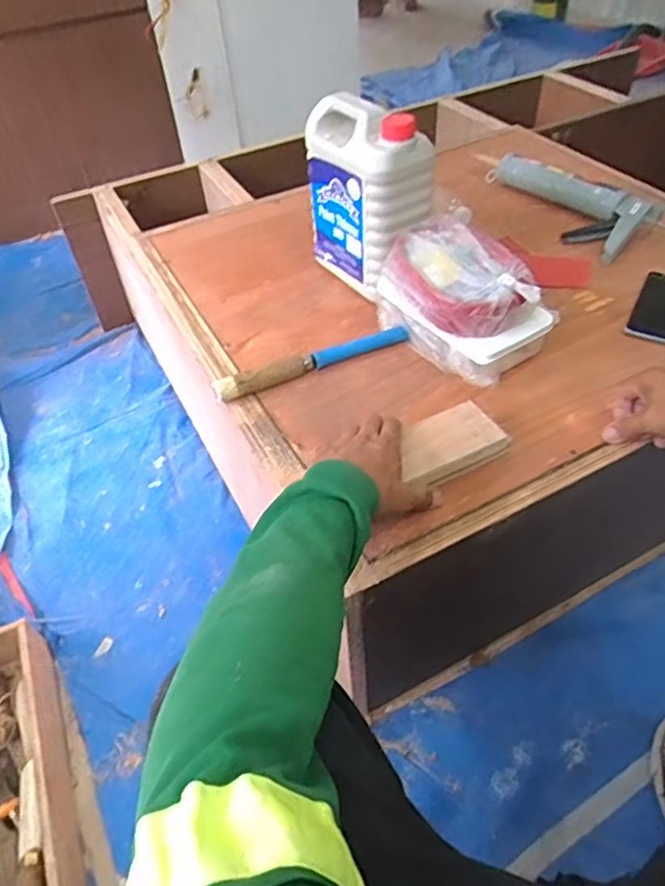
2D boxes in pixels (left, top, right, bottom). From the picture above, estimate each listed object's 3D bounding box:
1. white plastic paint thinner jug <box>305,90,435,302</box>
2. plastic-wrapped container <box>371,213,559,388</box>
[{"bbox_3d":[0.049,-0.335,0.859,0.094,0.238,0.177,-30,52,-22],"label":"white plastic paint thinner jug"},{"bbox_3d":[0.159,-0.182,0.785,0.133,0.119,0.203,-31,52,-23],"label":"plastic-wrapped container"}]

